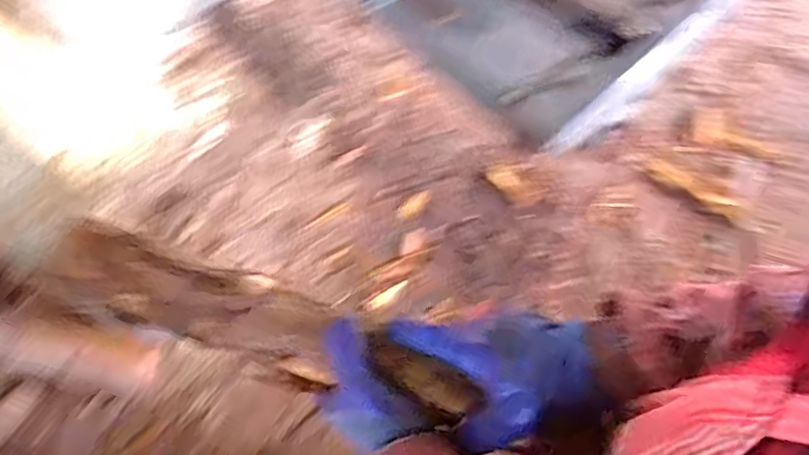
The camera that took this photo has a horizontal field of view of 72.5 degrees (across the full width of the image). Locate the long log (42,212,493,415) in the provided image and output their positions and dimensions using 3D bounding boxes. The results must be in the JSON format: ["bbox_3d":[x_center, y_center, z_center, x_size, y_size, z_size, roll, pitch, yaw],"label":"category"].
[{"bbox_3d":[-0.137,0.083,0.485,0.399,0.045,0.074,17,68,10],"label":"long log"}]

